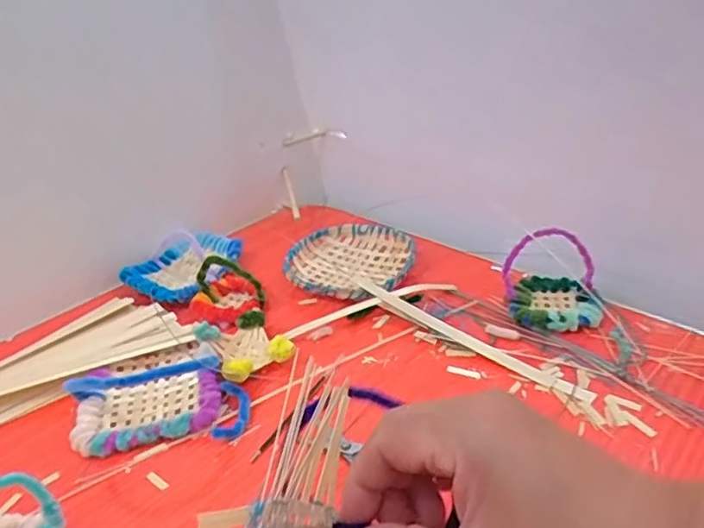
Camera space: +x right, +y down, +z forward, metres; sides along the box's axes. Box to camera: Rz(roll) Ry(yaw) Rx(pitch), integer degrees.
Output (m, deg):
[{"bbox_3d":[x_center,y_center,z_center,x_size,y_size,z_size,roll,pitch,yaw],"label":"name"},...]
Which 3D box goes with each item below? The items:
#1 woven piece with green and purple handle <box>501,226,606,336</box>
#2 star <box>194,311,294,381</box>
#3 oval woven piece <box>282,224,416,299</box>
[{"bbox_3d":[0.147,0.010,0.455,0.067,0.057,0.059,-2,31,7],"label":"woven piece with green and purple handle"},{"bbox_3d":[-0.075,0.058,0.442,0.051,0.025,0.059,-23,35,-26],"label":"star"},{"bbox_3d":[-0.001,-0.001,0.540,0.106,0.019,0.101,6,33,20],"label":"oval woven piece"}]

